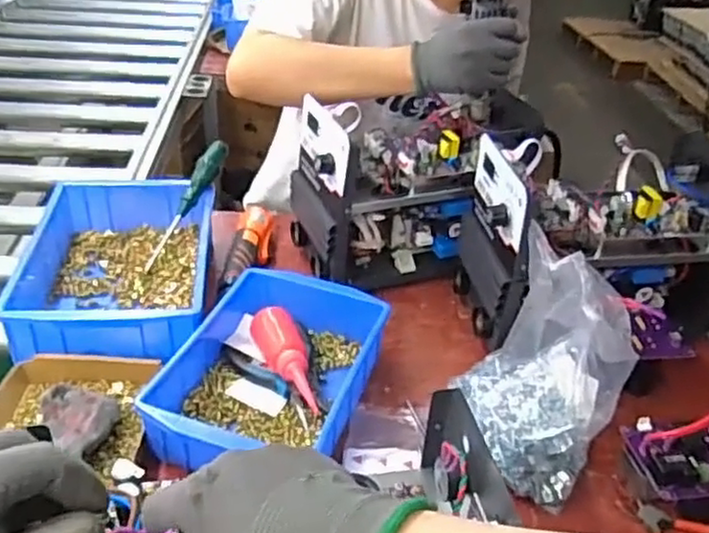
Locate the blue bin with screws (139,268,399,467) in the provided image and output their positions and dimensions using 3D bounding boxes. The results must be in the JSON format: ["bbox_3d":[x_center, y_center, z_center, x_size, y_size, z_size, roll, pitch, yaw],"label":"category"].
[{"bbox_3d":[-0.081,0.106,0.713,0.179,0.066,0.259,13,35,13],"label":"blue bin with screws"}]

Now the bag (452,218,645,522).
[{"bbox_3d":[0.178,0.090,0.654,0.146,0.170,0.158,26,40,28],"label":"bag"}]

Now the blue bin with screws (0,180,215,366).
[{"bbox_3d":[-0.281,-0.006,0.837,0.203,0.076,0.310,-1,35,-8],"label":"blue bin with screws"}]

